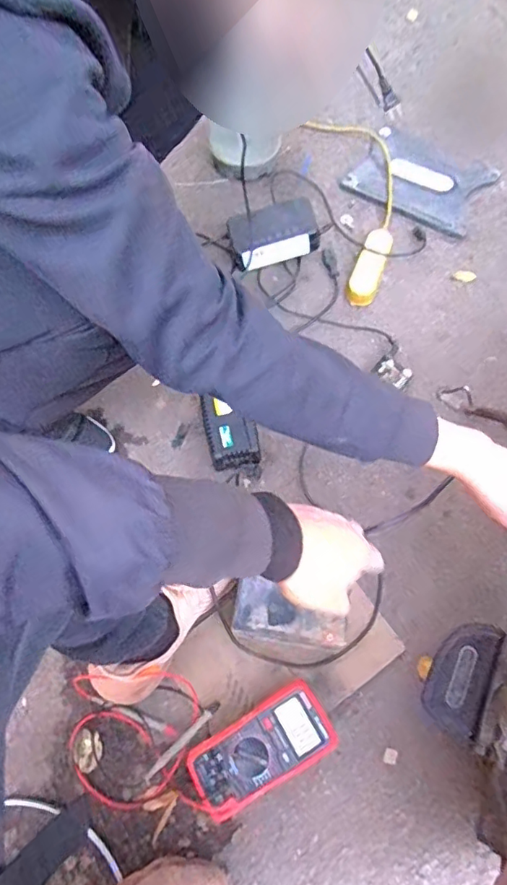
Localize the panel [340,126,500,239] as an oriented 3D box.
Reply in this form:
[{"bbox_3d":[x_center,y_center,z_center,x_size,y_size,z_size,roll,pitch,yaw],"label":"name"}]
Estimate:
[{"bbox_3d":[0.355,-0.564,1.132,0.268,0.020,0.224,28,70,13],"label":"panel"}]

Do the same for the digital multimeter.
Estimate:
[{"bbox_3d":[0.011,0.401,0.698,0.181,0.045,0.090,-28,70,-13],"label":"digital multimeter"}]

